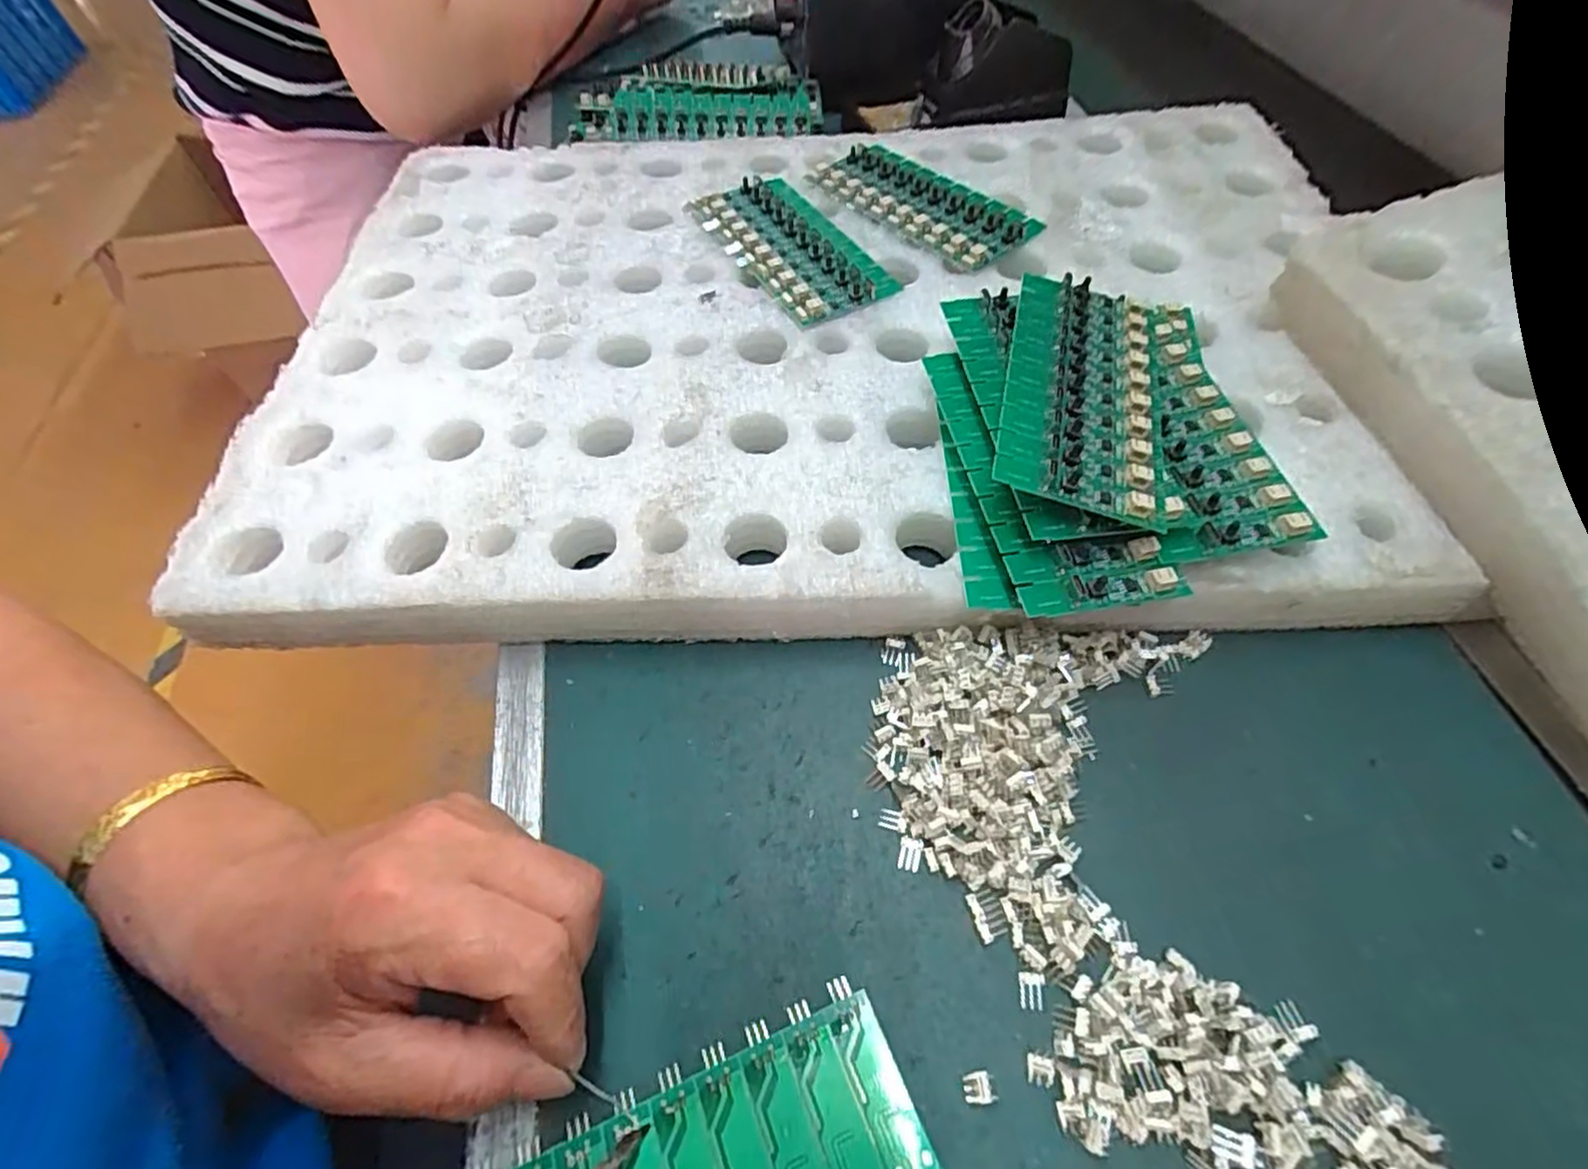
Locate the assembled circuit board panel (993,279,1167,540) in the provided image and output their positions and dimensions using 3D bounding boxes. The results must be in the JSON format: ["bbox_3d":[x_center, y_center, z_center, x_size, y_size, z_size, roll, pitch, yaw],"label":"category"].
[{"bbox_3d":[0.116,-0.082,0.282,0.059,0.006,0.135,15,55,3],"label":"assembled circuit board panel"}]

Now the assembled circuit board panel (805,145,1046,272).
[{"bbox_3d":[0.076,-0.229,0.410,0.061,0.006,0.134,-36,62,-18],"label":"assembled circuit board panel"}]

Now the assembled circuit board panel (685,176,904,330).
[{"bbox_3d":[-0.003,-0.193,0.389,0.063,0.007,0.135,-28,59,-14],"label":"assembled circuit board panel"}]

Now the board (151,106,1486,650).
[{"bbox_3d":[0.011,-0.144,0.364,0.536,0.034,0.366,-2,57,2],"label":"board"}]

